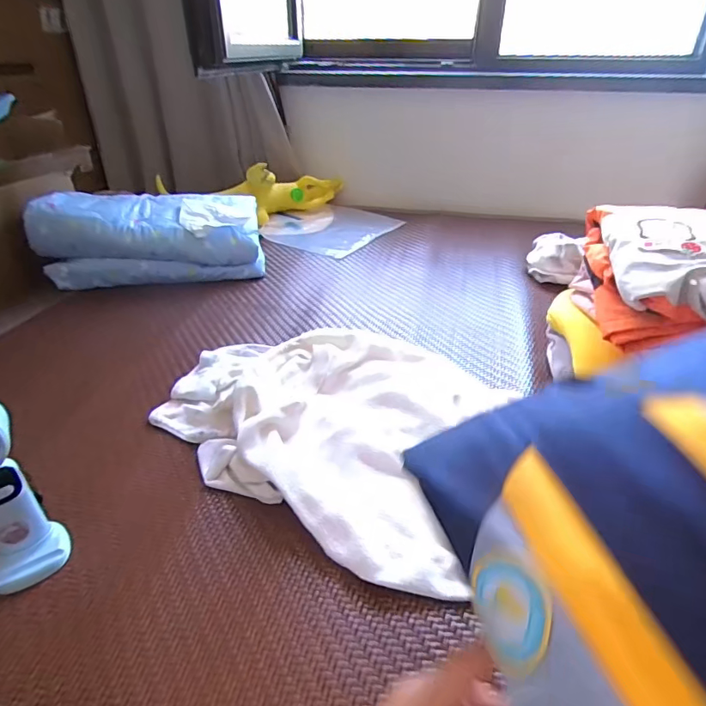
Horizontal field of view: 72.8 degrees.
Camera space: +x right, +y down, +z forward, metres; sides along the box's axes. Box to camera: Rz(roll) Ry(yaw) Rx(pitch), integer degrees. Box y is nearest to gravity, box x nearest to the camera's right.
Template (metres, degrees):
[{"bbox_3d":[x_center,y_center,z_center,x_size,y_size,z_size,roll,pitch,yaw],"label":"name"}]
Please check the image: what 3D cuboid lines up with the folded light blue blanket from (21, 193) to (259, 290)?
[{"bbox_3d":[-0.403,-0.236,0.984,0.417,0.167,0.172,-10,34,-15],"label":"folded light blue blanket"}]

